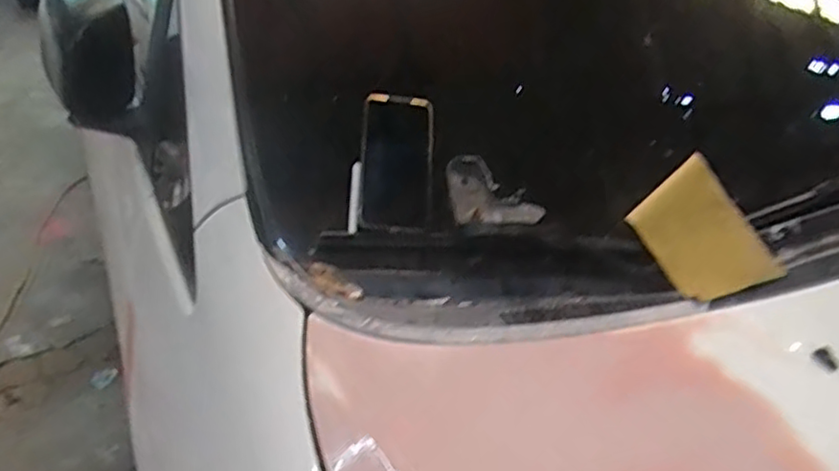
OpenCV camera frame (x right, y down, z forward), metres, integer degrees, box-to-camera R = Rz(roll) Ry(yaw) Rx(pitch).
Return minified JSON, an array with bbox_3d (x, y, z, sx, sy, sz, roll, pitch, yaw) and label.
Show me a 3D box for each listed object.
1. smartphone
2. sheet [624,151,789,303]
[{"bbox_3d":[-0.024,-0.087,0.735,0.080,0.017,0.172,3,64,-4],"label":"smartphone"},{"bbox_3d":[0.321,-0.011,0.764,0.148,0.008,0.178,-13,57,-19],"label":"sheet"}]

